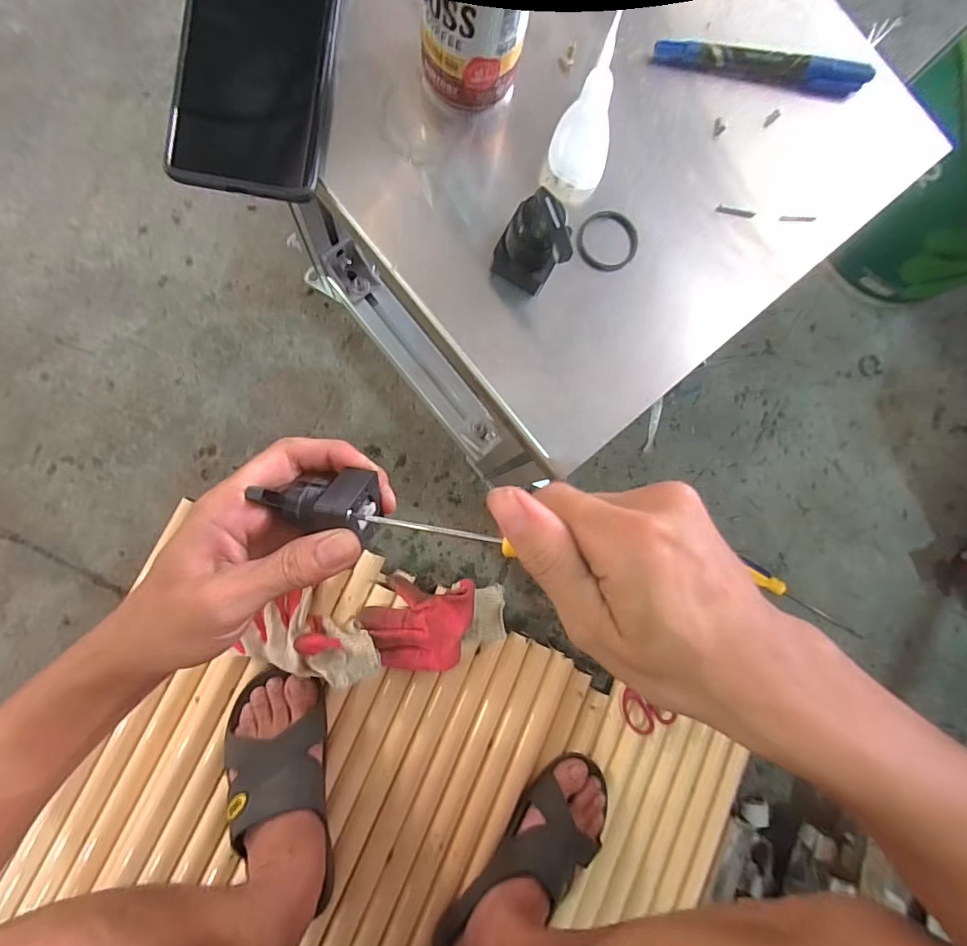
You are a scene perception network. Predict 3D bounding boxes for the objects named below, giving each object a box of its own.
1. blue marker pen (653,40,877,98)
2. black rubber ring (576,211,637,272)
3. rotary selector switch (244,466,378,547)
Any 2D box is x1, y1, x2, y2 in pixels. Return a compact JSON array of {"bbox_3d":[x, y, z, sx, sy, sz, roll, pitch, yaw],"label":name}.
[{"bbox_3d":[0.170,-0.246,0.297,0.136,0.014,0.014,4,85,-7],"label":"blue marker pen"},{"bbox_3d":[0.071,-0.133,0.282,0.034,0.007,0.034,1,85,-7],"label":"black rubber ring"},{"bbox_3d":[-0.078,0.012,0.238,0.056,0.031,0.032,16,82,-3],"label":"rotary selector switch"}]

